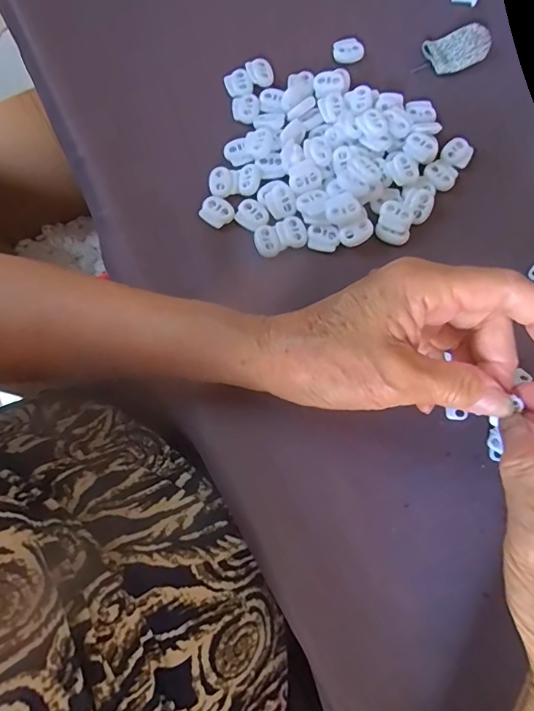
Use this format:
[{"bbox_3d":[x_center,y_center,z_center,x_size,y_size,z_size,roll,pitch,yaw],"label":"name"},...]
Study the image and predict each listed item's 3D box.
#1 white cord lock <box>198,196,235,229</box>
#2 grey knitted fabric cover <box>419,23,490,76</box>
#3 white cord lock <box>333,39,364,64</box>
[{"bbox_3d":[-0.033,-0.097,0.310,0.021,0.004,0.019,34,78,8],"label":"white cord lock"},{"bbox_3d":[0.141,-0.225,0.343,0.047,0.011,0.030,-19,76,-5],"label":"grey knitted fabric cover"},{"bbox_3d":[0.061,-0.226,0.347,0.022,0.008,0.014,-19,76,-5],"label":"white cord lock"}]

